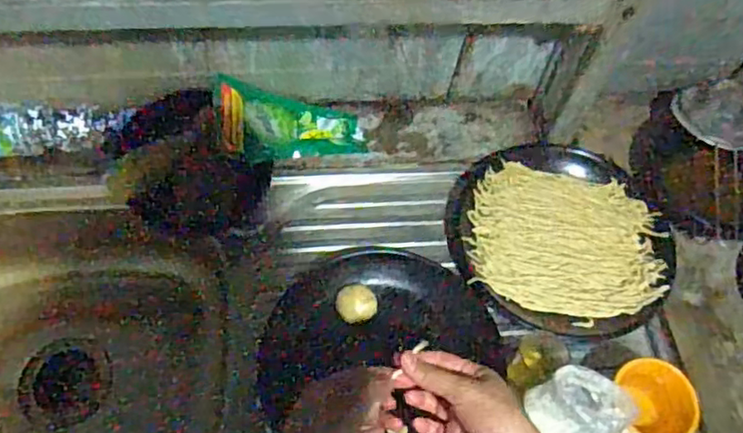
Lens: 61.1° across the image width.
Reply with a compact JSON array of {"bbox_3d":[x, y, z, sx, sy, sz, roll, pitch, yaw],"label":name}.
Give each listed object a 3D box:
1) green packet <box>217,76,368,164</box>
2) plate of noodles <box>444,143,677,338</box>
[{"bbox_3d":[-0.100,-0.109,0.777,0.191,0.037,0.085,8,58,-23],"label":"green packet"},{"bbox_3d":[0.223,0.023,0.753,0.245,0.020,0.247,1,61,-3],"label":"plate of noodles"}]

